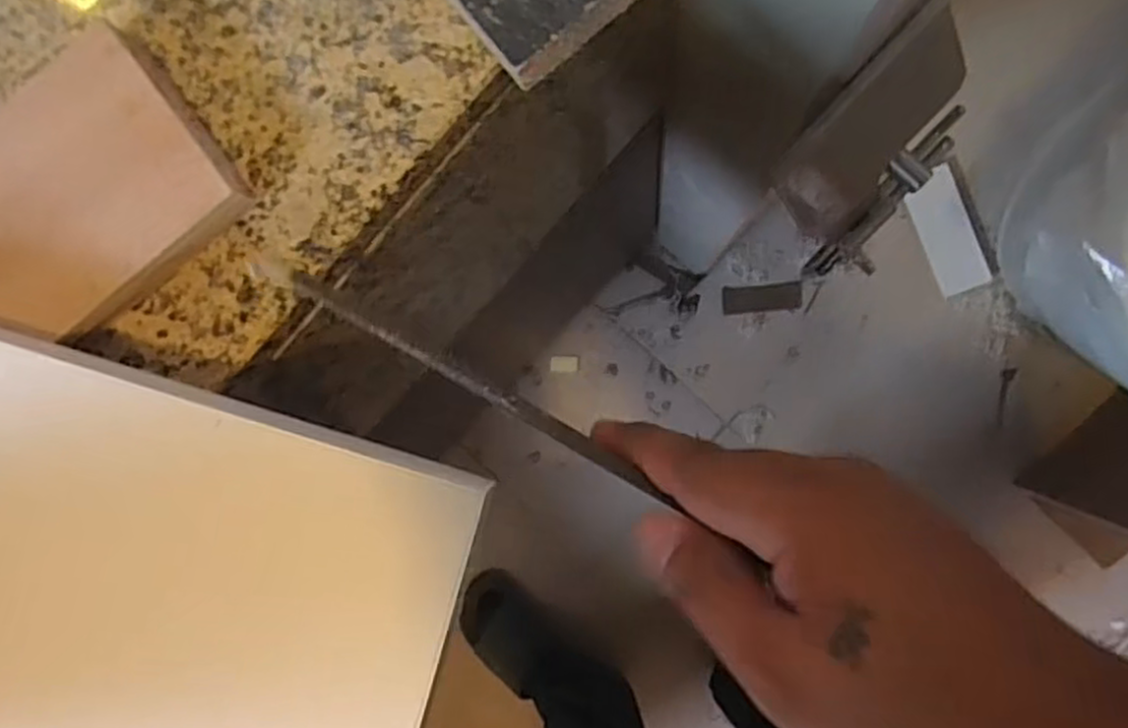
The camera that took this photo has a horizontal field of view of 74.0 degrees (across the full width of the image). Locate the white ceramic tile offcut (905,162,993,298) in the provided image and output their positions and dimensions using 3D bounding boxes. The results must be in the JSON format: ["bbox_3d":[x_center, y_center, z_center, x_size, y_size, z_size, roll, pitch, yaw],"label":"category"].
[{"bbox_3d":[0.557,-0.192,1.084,0.076,0.015,0.176,-24,88,6],"label":"white ceramic tile offcut"}]

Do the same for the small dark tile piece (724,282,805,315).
[{"bbox_3d":[0.299,-0.099,1.125,0.116,0.006,0.040,-4,90,7],"label":"small dark tile piece"}]

